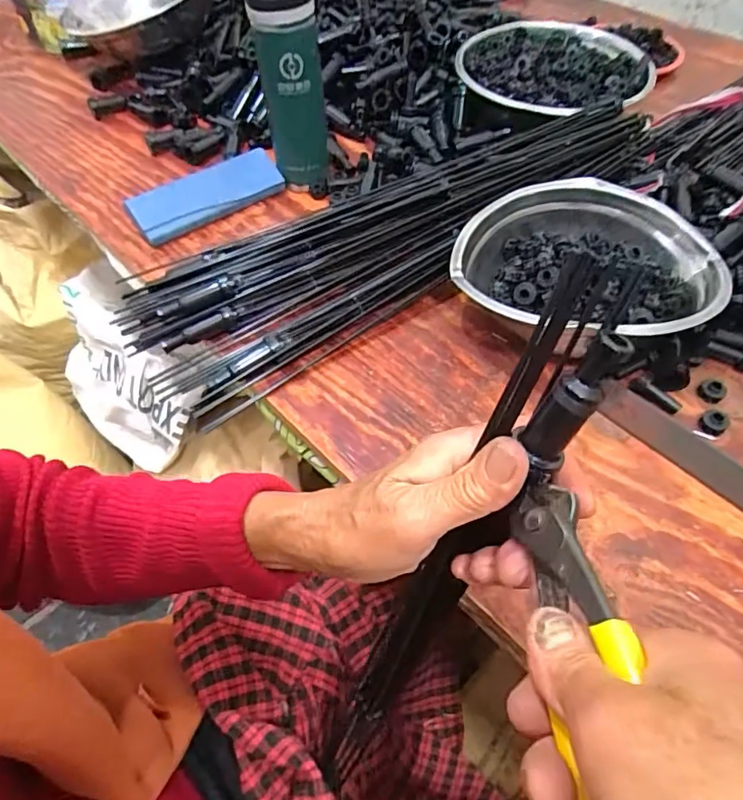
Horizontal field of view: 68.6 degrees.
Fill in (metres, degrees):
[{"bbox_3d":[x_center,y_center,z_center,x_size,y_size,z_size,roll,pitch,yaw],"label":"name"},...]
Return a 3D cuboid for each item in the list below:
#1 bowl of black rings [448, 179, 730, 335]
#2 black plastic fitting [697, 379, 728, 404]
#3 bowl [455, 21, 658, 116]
[{"bbox_3d":[0.178,-0.108,0.463,0.203,0.066,0.170,20,54,12],"label":"bowl of black rings"},{"bbox_3d":[0.268,-0.008,0.427,0.020,0.006,0.019,1,53,-2],"label":"black plastic fitting"},{"bbox_3d":[0.209,-0.382,0.636,0.215,0.041,0.198,1,53,-2],"label":"bowl"}]

